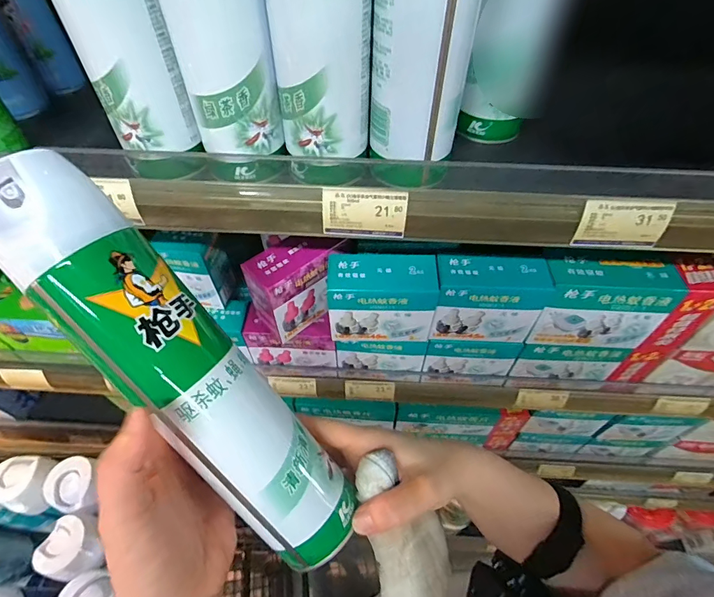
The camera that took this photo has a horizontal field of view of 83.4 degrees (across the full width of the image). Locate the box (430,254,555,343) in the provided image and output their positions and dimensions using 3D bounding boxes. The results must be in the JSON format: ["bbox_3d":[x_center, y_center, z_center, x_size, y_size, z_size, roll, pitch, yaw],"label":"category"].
[{"bbox_3d":[0.140,0.004,0.442,0.112,0.101,0.043,0,51,0],"label":"box"}]

